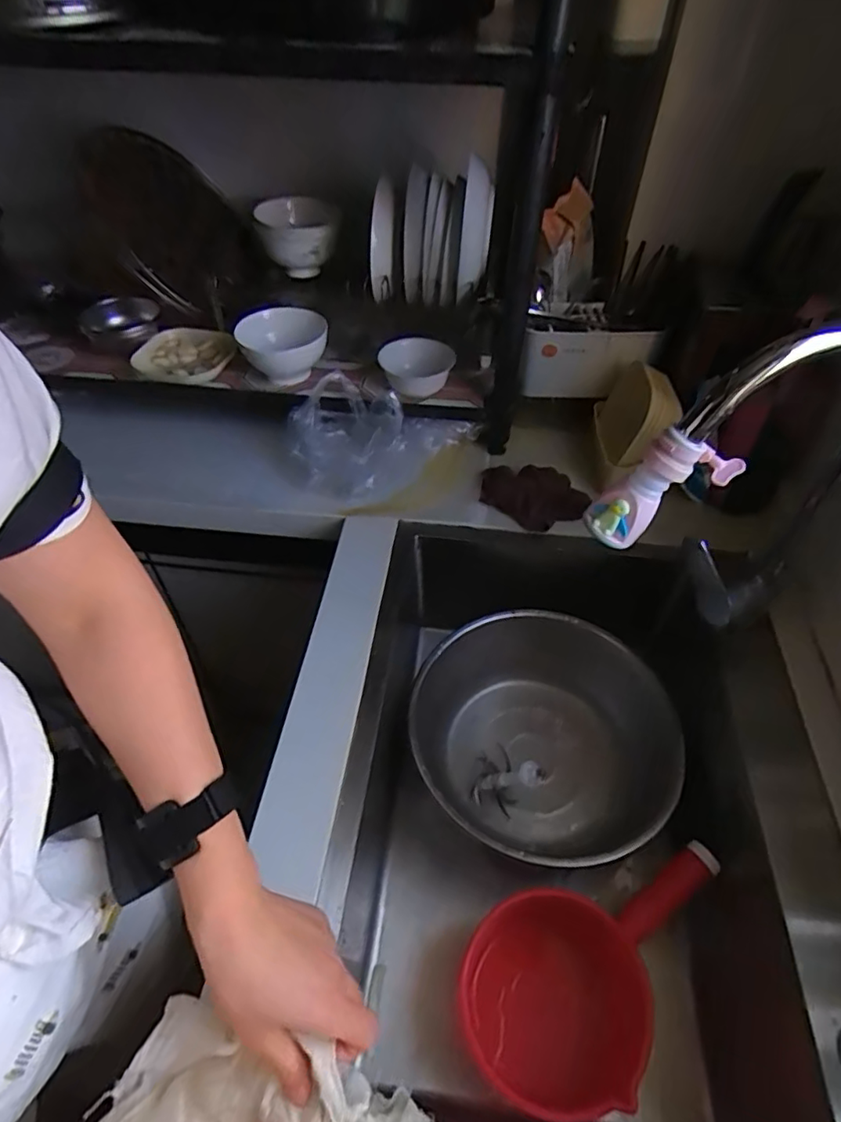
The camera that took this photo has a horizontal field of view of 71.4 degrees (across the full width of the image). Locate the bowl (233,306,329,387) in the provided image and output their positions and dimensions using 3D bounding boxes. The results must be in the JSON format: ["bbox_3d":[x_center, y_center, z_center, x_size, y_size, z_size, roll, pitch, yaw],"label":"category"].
[{"bbox_3d":[-0.193,-0.304,0.836,0.112,0.073,0.112,0,48,0],"label":"bowl"}]

